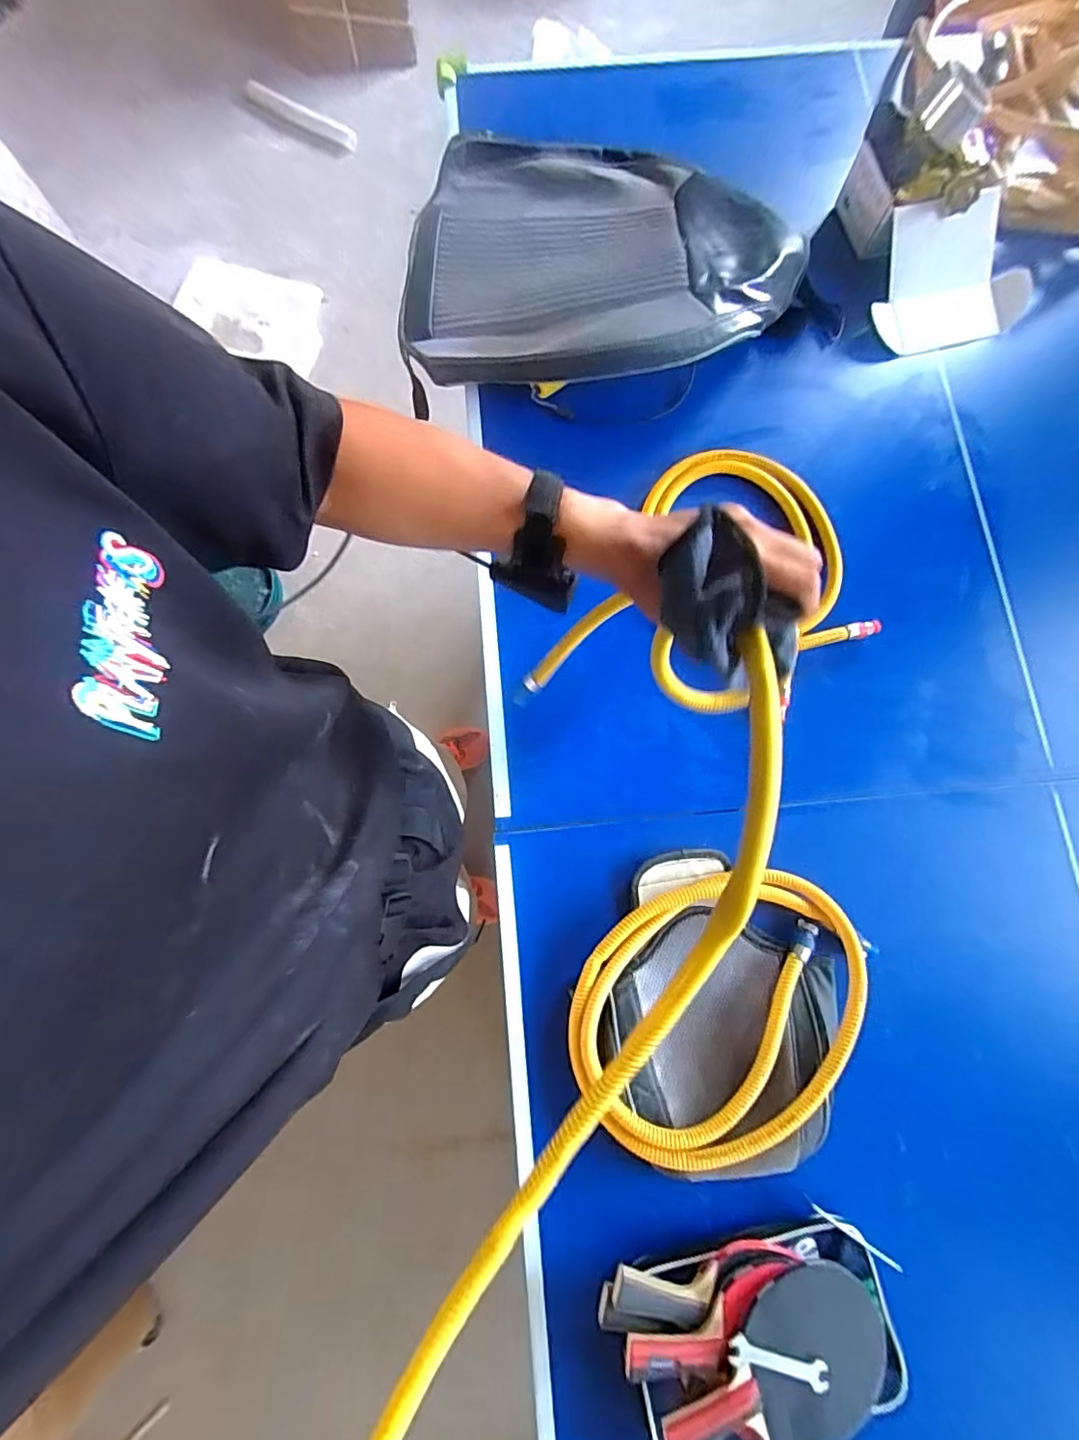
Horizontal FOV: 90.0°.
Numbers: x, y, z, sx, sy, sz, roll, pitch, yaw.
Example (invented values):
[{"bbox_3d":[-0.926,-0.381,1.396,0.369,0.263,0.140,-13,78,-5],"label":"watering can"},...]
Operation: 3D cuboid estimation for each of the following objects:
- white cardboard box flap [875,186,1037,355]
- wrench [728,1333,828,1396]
[{"bbox_3d":[0.670,-0.703,0.865,0.257,0.045,0.221,4,103,-3],"label":"white cardboard box flap"},{"bbox_3d":[0.237,0.635,0.532,0.110,0.009,0.023,23,58,-6],"label":"wrench"}]

